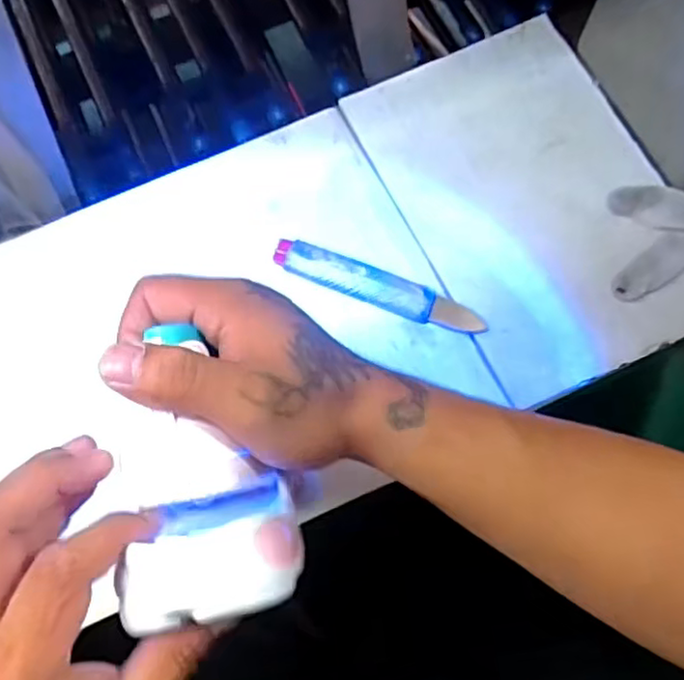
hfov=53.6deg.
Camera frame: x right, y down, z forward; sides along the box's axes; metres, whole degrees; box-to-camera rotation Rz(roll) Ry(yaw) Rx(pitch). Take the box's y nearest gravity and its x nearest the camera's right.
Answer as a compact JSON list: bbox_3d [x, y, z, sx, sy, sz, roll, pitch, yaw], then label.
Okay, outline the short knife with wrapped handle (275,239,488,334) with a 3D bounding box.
[{"bbox_3d":[0.027,-0.038,0.502,0.160,0.013,0.026,21,74,8],"label":"short knife with wrapped handle"}]

